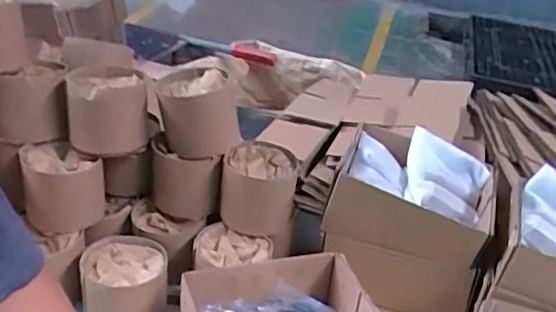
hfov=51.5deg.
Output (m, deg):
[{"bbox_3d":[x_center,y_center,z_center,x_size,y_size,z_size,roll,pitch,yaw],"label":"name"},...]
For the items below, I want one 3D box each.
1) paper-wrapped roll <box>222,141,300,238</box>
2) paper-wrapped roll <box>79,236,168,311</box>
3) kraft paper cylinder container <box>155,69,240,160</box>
[{"bbox_3d":[-0.025,0.044,0.738,0.093,0.089,0.096,7,30,1],"label":"paper-wrapped roll"},{"bbox_3d":[-0.176,0.152,0.663,0.092,0.071,0.098,5,30,-3],"label":"paper-wrapped roll"},{"bbox_3d":[-0.100,-0.051,0.720,0.100,0.093,0.110,2,24,-5],"label":"kraft paper cylinder container"}]

